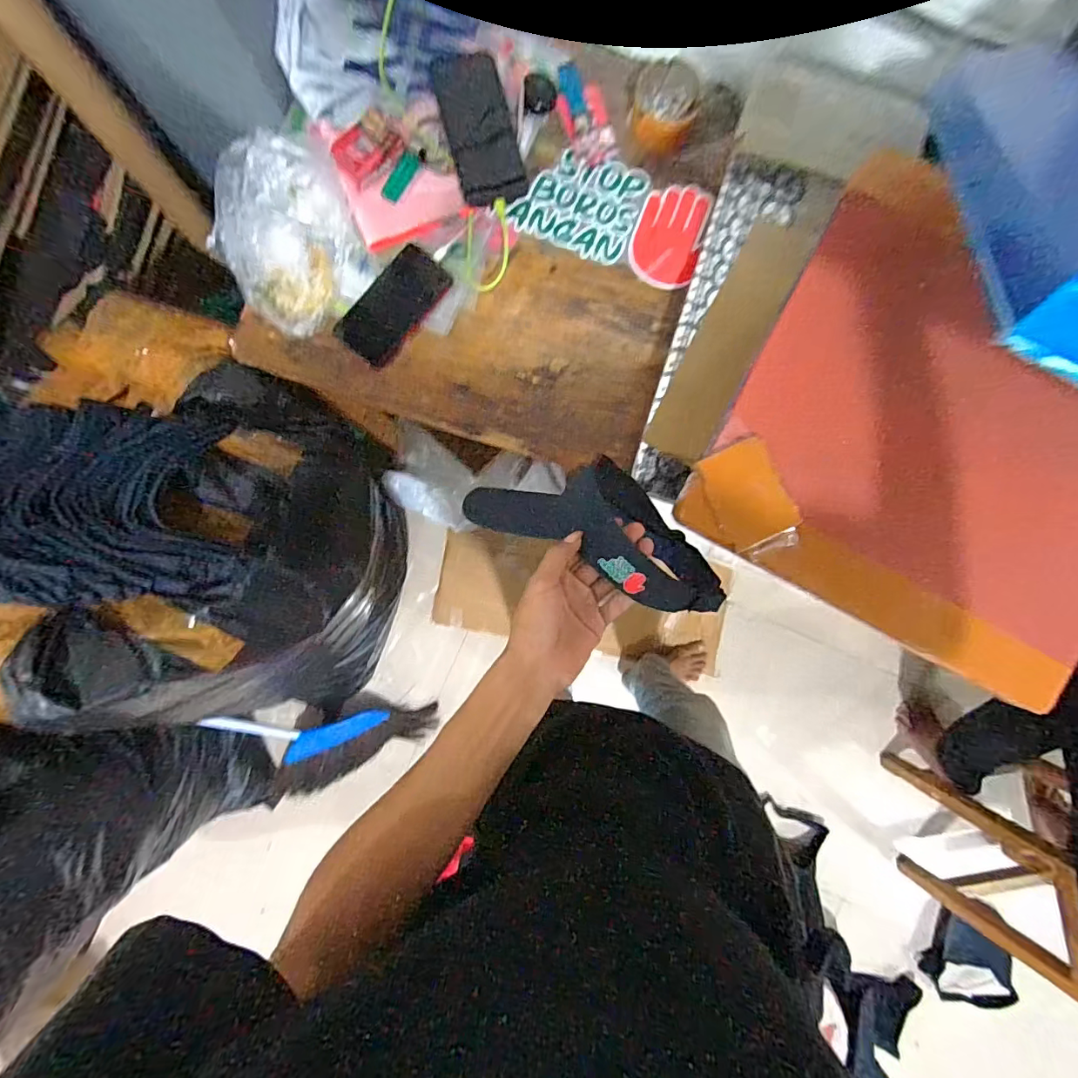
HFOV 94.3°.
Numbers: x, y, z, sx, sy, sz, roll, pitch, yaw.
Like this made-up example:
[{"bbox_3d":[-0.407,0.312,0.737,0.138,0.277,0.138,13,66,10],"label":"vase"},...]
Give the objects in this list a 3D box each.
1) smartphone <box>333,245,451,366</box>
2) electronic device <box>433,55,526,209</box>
[{"bbox_3d":[-0.180,-0.289,0.621,0.080,0.004,0.150,38,89,1],"label":"smartphone"},{"bbox_3d":[-0.067,-0.469,0.577,0.074,0.009,0.138,-15,125,0],"label":"electronic device"}]

